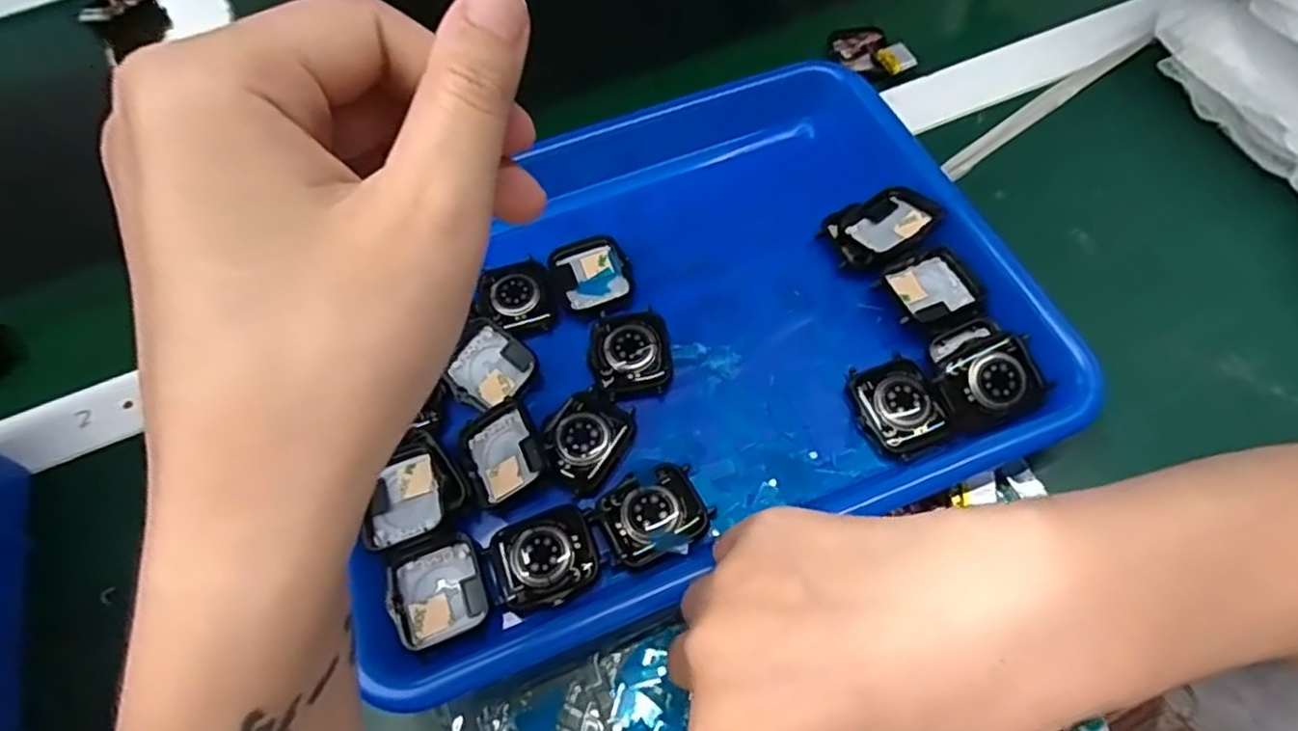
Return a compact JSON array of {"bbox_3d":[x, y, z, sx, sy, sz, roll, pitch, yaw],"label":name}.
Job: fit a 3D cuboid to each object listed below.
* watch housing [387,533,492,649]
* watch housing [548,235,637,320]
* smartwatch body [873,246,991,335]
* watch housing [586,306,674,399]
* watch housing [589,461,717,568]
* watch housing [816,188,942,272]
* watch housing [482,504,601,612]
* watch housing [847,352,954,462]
[{"bbox_3d":[-0.085,0.092,0.281,0.037,0.011,0.038,-24,62,-9],"label":"watch housing"},{"bbox_3d":[-0.029,-0.045,0.352,0.037,0.007,0.045,-23,61,-9],"label":"watch housing"},{"bbox_3d":[0.134,-0.036,0.329,0.044,0.010,0.039,-24,62,-9],"label":"smartwatch body"},{"bbox_3d":[-0.009,-0.007,0.328,0.039,0.009,0.043,-11,60,-2],"label":"watch housing"},{"bbox_3d":[0.002,0.062,0.292,0.045,0.012,0.036,-23,61,-9],"label":"watch housing"},{"bbox_3d":[0.118,-0.070,0.346,0.052,0.010,0.039,-24,61,-9],"label":"watch housing"},{"bbox_3d":[-0.044,0.079,0.285,0.042,0.006,0.037,-18,61,-6],"label":"watch housing"},{"bbox_3d":[0.111,0.018,0.309,0.035,0.009,0.045,-19,61,-6],"label":"watch housing"}]

